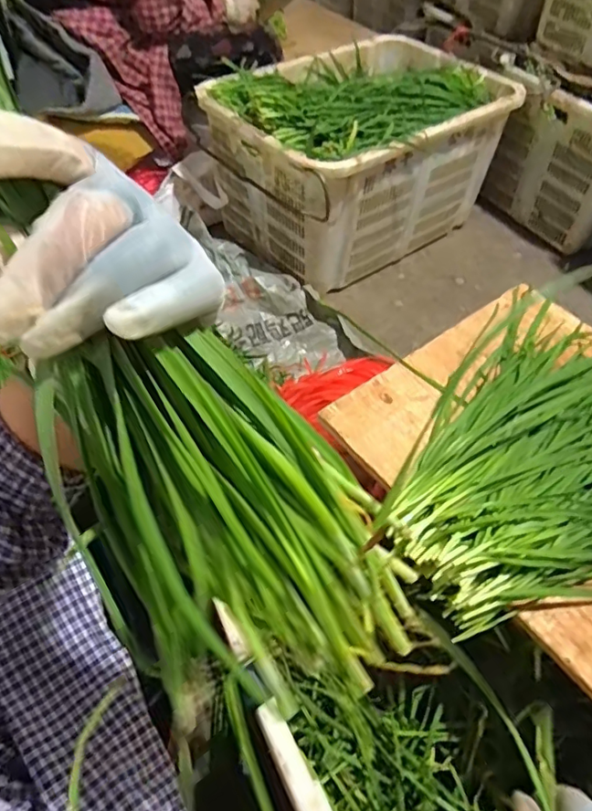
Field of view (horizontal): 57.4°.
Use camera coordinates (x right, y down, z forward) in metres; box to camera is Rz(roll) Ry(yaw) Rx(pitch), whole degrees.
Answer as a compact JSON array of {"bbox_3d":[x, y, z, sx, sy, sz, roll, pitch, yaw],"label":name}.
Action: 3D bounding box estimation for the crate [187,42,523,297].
[{"bbox_3d":[0.148,-0.625,1.362,0.650,0.343,0.459,-31,59,-25],"label":"crate"}]

